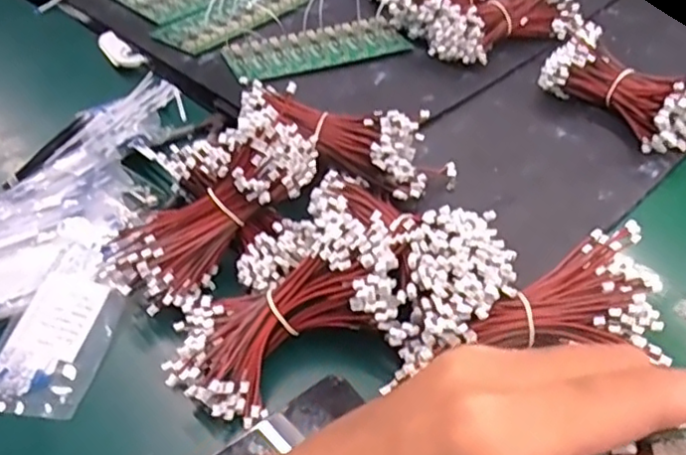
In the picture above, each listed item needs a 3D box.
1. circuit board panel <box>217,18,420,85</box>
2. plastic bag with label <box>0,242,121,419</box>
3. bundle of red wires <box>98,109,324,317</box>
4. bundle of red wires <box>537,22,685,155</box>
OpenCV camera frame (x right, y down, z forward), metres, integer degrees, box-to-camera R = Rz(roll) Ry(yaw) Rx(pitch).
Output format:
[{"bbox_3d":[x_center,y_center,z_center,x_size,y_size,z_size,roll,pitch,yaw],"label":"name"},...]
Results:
[{"bbox_3d":[-0.026,-0.200,0.703,0.199,0.013,0.087,-18,47,-12],"label":"circuit board panel"},{"bbox_3d":[-0.217,0.077,0.482,0.081,0.028,0.129,2,46,8],"label":"plastic bag with label"},{"bbox_3d":[-0.098,-0.012,0.496,0.186,0.072,0.070,-43,53,-3],"label":"bundle of red wires"},{"bbox_3d":[0.276,-0.132,0.604,0.079,0.058,0.158,-34,52,-25],"label":"bundle of red wires"}]

